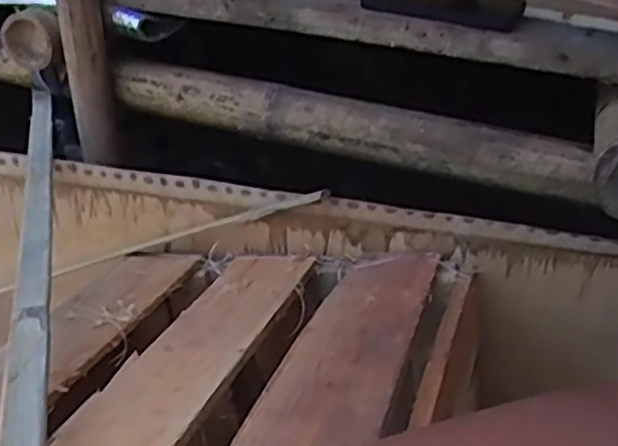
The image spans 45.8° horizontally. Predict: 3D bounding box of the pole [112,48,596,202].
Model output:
[{"bbox_3d":[0.032,-0.114,0.839,0.564,0.062,0.043,13,30,17],"label":"pole"}]

